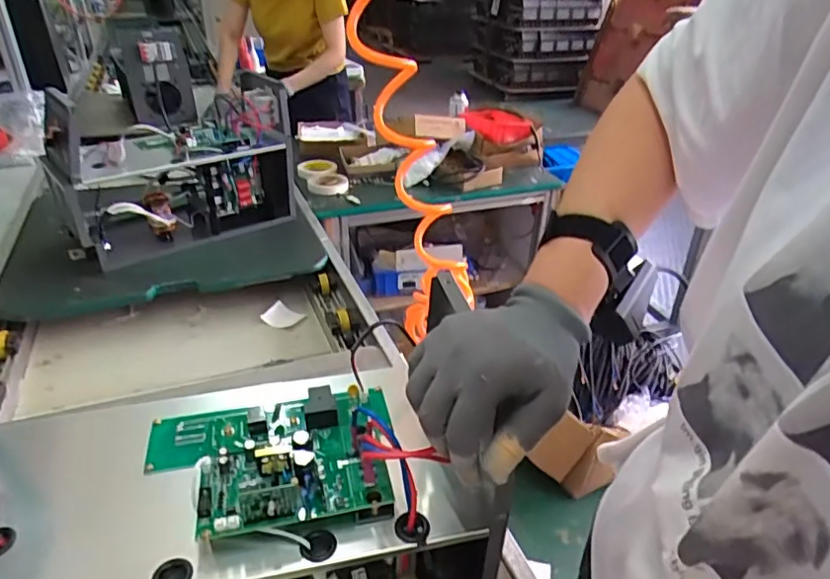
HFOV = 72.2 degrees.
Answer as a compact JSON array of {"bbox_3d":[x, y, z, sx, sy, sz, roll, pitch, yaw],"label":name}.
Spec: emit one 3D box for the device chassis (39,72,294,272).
[{"bbox_3d":[-0.507,-0.261,1.212,0.213,0.286,0.472,28,39,35],"label":"device chassis"}]

